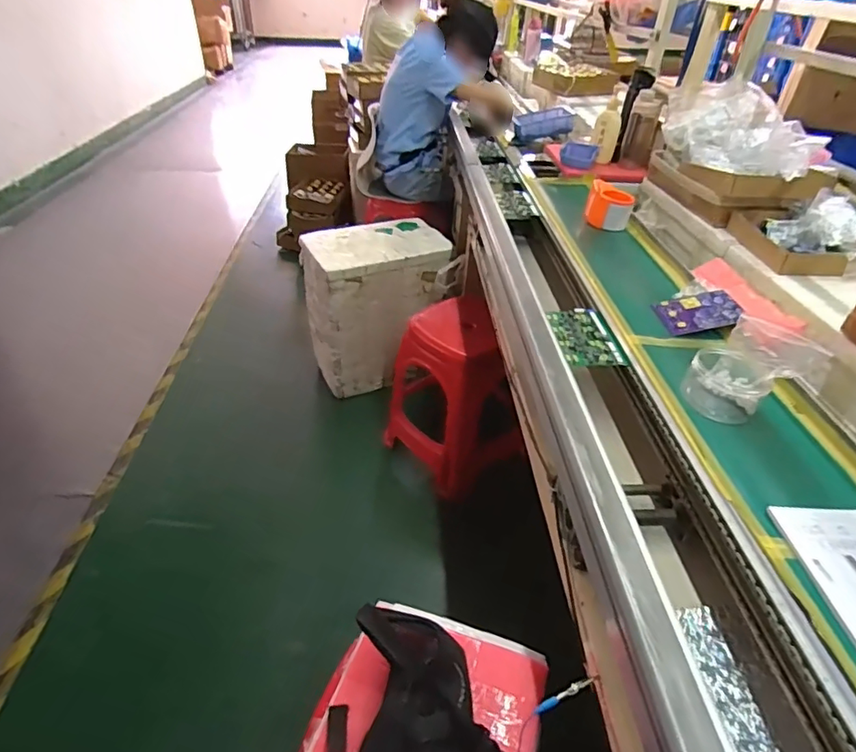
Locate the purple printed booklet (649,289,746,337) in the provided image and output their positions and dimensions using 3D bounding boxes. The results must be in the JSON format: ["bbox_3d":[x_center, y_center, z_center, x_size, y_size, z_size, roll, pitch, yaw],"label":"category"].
[{"bbox_3d":[0.457,-0.109,0.876,0.124,0.011,0.104,-13,38,8],"label":"purple printed booklet"}]

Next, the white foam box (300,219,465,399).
[{"bbox_3d":[-0.179,-0.234,1.800,0.449,0.484,0.301,-13,41,-19],"label":"white foam box"}]

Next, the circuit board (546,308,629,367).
[{"bbox_3d":[0.251,-0.065,0.845,0.091,0.012,0.154,-2,38,-6],"label":"circuit board"}]

